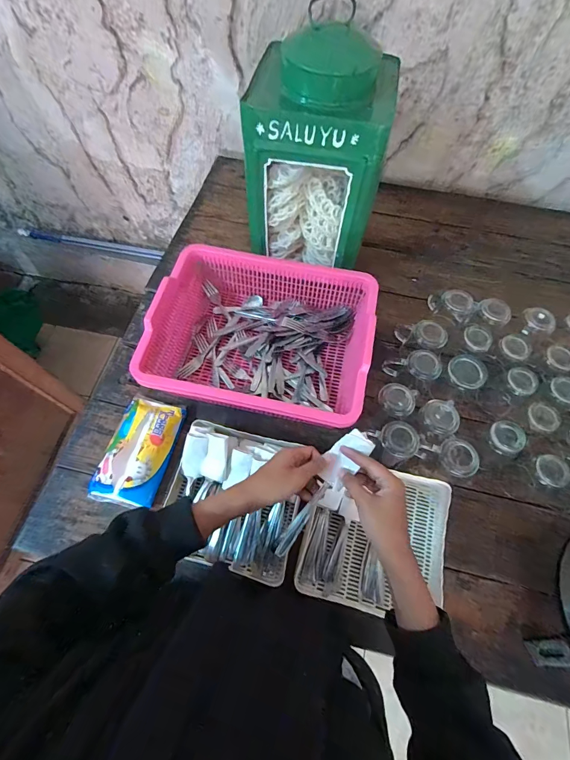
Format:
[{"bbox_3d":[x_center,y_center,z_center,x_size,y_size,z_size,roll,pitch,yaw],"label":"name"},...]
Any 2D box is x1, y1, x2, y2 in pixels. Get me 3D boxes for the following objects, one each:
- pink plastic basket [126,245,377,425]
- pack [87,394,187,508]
[{"bbox_3d":[-0.038,-0.093,0.667,0.378,0.119,0.324,11,64,4],"label":"pink plastic basket"},{"bbox_3d":[-0.253,0.119,0.607,0.103,0.037,0.184,12,64,5],"label":"pack"}]

